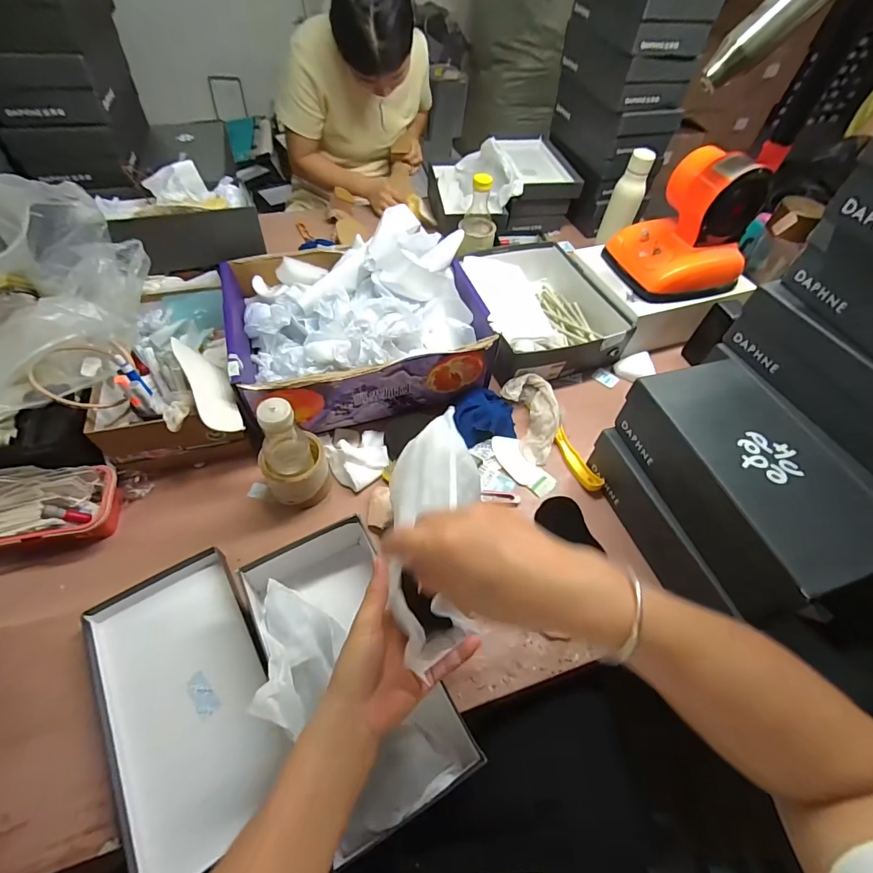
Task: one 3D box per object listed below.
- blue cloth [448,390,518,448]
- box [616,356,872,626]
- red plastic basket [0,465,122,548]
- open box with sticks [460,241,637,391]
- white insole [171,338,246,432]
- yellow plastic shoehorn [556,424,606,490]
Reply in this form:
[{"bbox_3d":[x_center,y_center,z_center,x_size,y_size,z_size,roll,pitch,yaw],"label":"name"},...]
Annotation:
[{"bbox_3d":[0.078,-0.038,0.730,0.123,0.044,0.090,-15,57,-14],"label":"blue cloth"},{"bbox_3d":[0.389,0.045,0.536,0.171,0.098,0.285,-12,57,-12],"label":"box"},{"bbox_3d":[-0.522,0.099,0.577,0.165,0.064,0.097,-10,56,-11],"label":"red plastic basket"},{"bbox_3d":[0.173,-0.278,0.852,0.291,0.114,0.358,-14,57,-14],"label":"open box with sticks"},{"bbox_3d":[-0.323,-0.073,0.601,0.051,0.020,0.166,-3,56,-52],"label":"white insole"},{"bbox_3d":[0.229,0.038,0.707,0.024,0.023,0.120,-17,58,-15],"label":"yellow plastic shoehorn"}]

